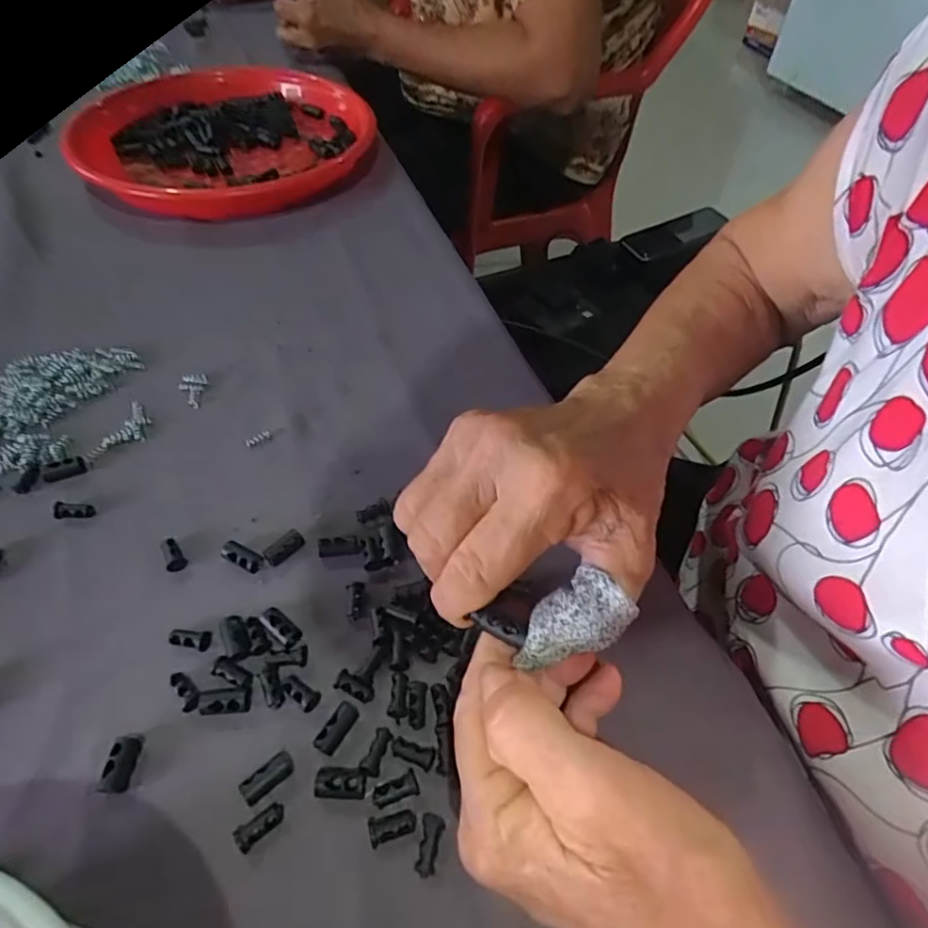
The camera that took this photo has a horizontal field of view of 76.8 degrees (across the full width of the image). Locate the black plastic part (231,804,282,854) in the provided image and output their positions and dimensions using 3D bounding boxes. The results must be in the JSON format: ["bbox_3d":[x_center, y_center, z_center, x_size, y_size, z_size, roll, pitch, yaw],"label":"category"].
[{"bbox_3d":[-0.073,0.129,0.210,0.017,0.005,0.009,-33,60,-26],"label":"black plastic part"}]

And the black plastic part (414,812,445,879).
[{"bbox_3d":[-0.012,0.135,0.207,0.008,0.007,0.019,9,51,4],"label":"black plastic part"}]

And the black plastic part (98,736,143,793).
[{"bbox_3d":[-0.127,0.112,0.218,0.008,0.009,0.019,2,51,-2],"label":"black plastic part"}]

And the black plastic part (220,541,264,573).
[{"bbox_3d":[-0.105,0.043,0.275,0.022,0.008,0.010,25,54,16],"label":"black plastic part"}]

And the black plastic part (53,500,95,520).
[{"bbox_3d":[-0.192,0.023,0.288,0.018,0.006,0.007,4,49,-18],"label":"black plastic part"}]

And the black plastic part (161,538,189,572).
[{"bbox_3d":[-0.137,0.043,0.275,0.009,0.005,0.017,-24,68,-21],"label":"black plastic part"}]

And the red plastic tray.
[{"bbox_3d":[-0.200,-0.287,0.518,0.238,0.041,0.231,-5,51,-7],"label":"red plastic tray"}]

